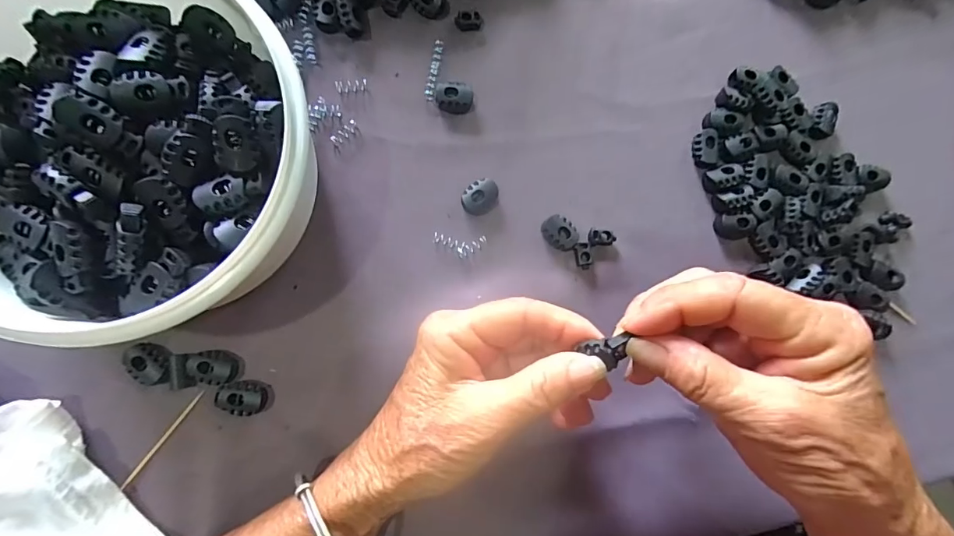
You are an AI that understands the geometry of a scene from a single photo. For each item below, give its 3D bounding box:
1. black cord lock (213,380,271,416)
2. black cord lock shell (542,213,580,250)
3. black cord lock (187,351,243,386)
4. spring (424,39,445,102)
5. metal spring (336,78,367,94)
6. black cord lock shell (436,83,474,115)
[{"bbox_3d":[-0.124,0.069,0.235,0.023,0.011,0.018,4,86,-6],"label":"black cord lock"},{"bbox_3d":[0.048,-0.021,0.261,0.018,0.010,0.021,-41,91,-7],"label":"black cord lock shell"},{"bbox_3d":[-0.138,0.053,0.235,0.024,0.011,0.016,1,87,-6],"label":"black cord lock"},{"bbox_3d":[-0.026,-0.118,0.264,0.006,0.004,0.037,13,86,-5],"label":"spring"},{"bbox_3d":[-0.073,-0.106,0.258,0.017,0.004,0.007,-14,88,-6],"label":"metal spring"},{"bbox_3d":[-0.013,-0.100,0.260,0.021,0.009,0.016,9,86,-5],"label":"black cord lock shell"}]

